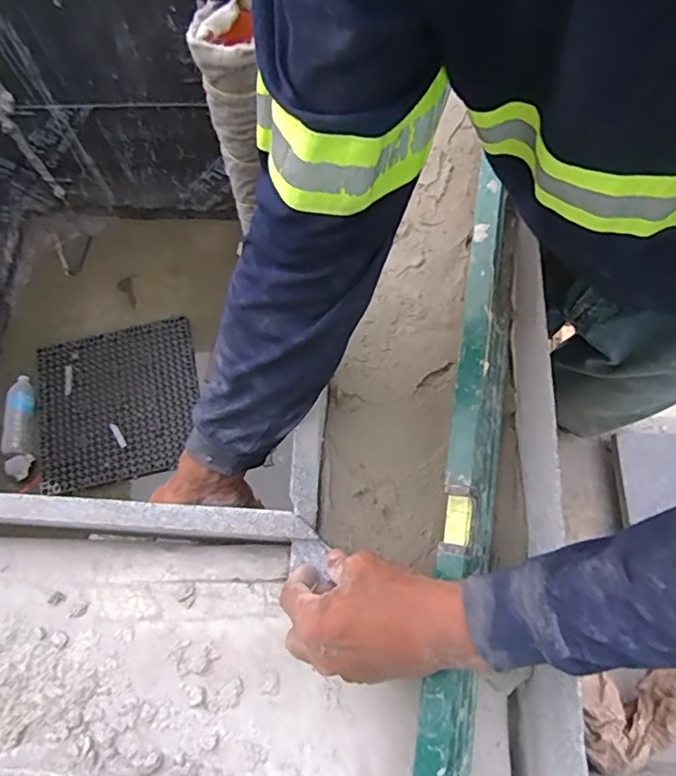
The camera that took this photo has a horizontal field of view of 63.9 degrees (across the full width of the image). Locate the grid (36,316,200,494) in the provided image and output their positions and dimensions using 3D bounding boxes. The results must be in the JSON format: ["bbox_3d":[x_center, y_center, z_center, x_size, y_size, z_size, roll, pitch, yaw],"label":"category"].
[{"bbox_3d":[-0.689,0.037,1.691,0.487,0.020,0.499,-12,70,-2],"label":"grid"}]

